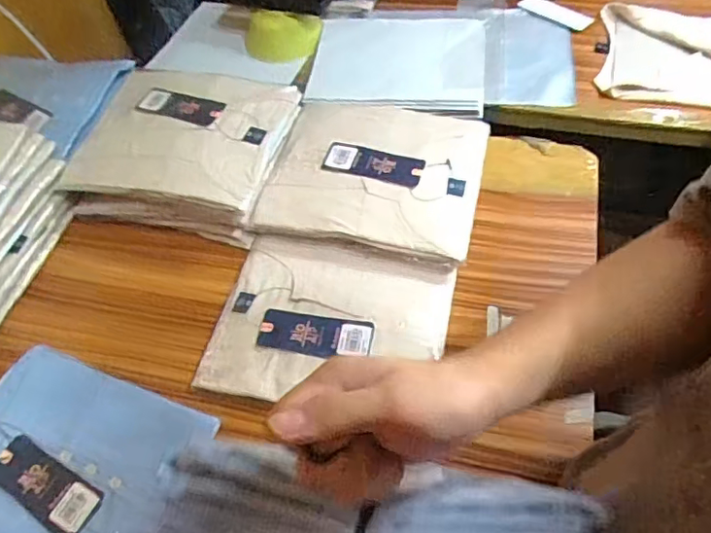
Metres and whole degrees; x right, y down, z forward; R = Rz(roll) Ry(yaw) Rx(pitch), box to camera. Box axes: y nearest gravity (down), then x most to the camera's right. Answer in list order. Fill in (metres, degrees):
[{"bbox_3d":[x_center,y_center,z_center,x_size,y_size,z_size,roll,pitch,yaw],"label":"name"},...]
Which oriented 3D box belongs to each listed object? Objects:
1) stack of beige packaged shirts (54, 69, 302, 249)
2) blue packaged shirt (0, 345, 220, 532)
[{"bbox_3d":[-0.219,-0.149,0.742,0.254,0.100,0.209,8,56,11],"label":"stack of beige packaged shirts"},{"bbox_3d":[-0.292,0.198,0.543,0.243,0.027,0.209,17,58,17],"label":"blue packaged shirt"}]

